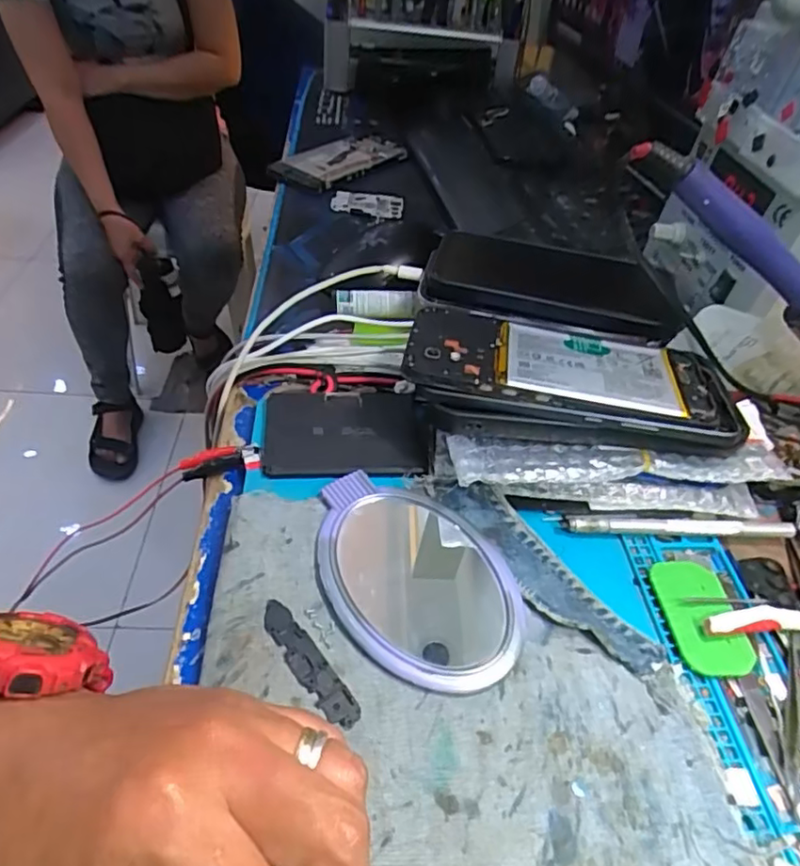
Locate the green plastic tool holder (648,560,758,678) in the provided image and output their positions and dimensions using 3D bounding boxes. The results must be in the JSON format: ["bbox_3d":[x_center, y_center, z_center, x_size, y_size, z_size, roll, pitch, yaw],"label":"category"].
[{"bbox_3d":[0.141,0.085,0.284,0.033,0.005,0.057,1,44,-6],"label":"green plastic tool holder"}]

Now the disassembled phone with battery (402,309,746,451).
[{"bbox_3d":[0.093,-0.033,0.328,0.174,0.014,0.076,10,44,1],"label":"disassembled phone with battery"}]

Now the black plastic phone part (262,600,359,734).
[{"bbox_3d":[-0.039,0.094,0.251,0.014,0.004,0.063,-27,53,-30],"label":"black plastic phone part"}]

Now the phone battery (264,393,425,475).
[{"bbox_3d":[-0.033,-0.003,0.349,0.088,0.004,0.066,1,44,-6],"label":"phone battery"}]

